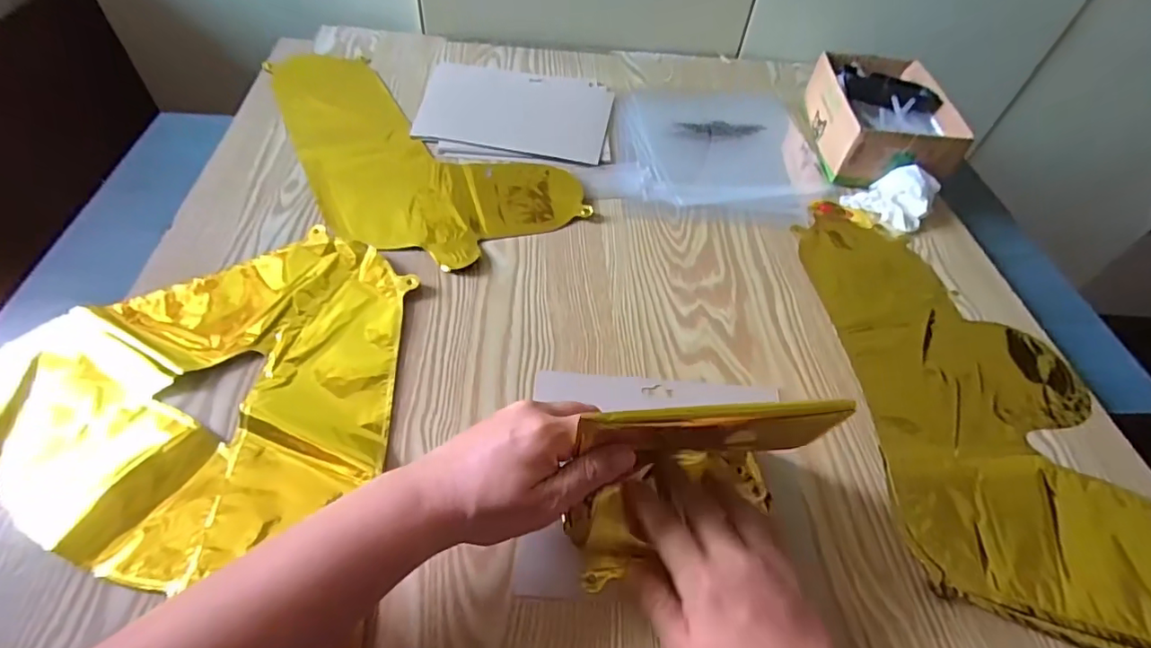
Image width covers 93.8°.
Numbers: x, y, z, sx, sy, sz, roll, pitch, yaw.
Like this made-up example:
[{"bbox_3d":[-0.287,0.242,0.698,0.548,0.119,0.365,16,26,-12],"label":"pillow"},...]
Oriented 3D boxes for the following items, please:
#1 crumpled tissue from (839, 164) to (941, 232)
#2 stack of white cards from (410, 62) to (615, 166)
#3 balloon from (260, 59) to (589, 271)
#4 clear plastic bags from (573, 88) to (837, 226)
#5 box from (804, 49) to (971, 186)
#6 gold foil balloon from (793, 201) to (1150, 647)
[{"bbox_3d":[0.345,-0.146,0.580,0.079,0.036,0.073,31,53,19],"label":"crumpled tissue"},{"bbox_3d":[-0.071,-0.256,0.651,0.224,0.011,0.187,7,49,0],"label":"stack of white cards"},{"bbox_3d":[-0.193,-0.208,0.602,0.227,0.011,0.414,-26,57,-25],"label":"balloon"},{"bbox_3d":[0.158,-0.220,0.648,0.271,0.012,0.274,7,49,0],"label":"clear plastic bags"},{"bbox_3d":[0.361,-0.244,0.640,0.137,0.069,0.198,6,49,-1],"label":"box"},{"bbox_3d":[0.331,0.045,0.447,0.205,0.012,0.420,4,49,-3],"label":"gold foil balloon"}]

